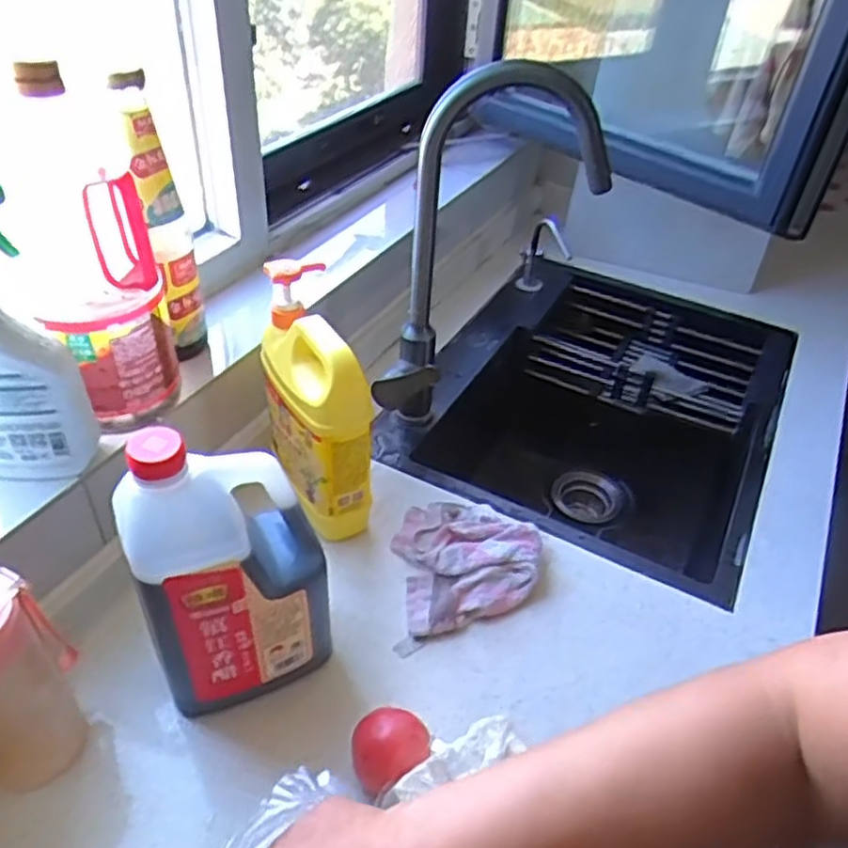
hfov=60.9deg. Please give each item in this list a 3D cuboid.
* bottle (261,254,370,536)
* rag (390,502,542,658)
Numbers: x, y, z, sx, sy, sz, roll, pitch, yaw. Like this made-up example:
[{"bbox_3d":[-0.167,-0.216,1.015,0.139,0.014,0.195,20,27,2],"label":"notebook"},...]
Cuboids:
[{"bbox_3d":[-0.108,-0.012,0.720,0.072,0.248,0.150,-15,45,-21],"label":"bottle"},{"bbox_3d":[0.041,0.143,0.716,0.140,0.035,0.175,7,42,2],"label":"rag"}]

